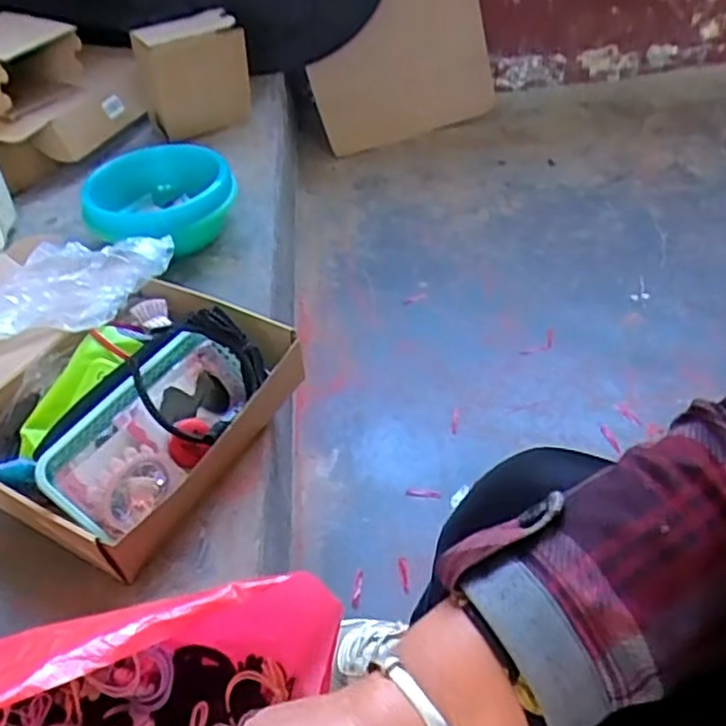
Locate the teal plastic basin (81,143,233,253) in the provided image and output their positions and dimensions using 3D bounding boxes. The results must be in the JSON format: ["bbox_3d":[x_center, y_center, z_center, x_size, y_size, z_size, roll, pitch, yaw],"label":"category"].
[{"bbox_3d":[-0.323,-0.252,1.126,0.176,0.118,0.219,26,53,30],"label":"teal plastic basin"}]

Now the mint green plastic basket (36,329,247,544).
[{"bbox_3d":[-0.227,0.066,0.763,0.129,0.093,0.267,11,46,17],"label":"mint green plastic basket"}]

